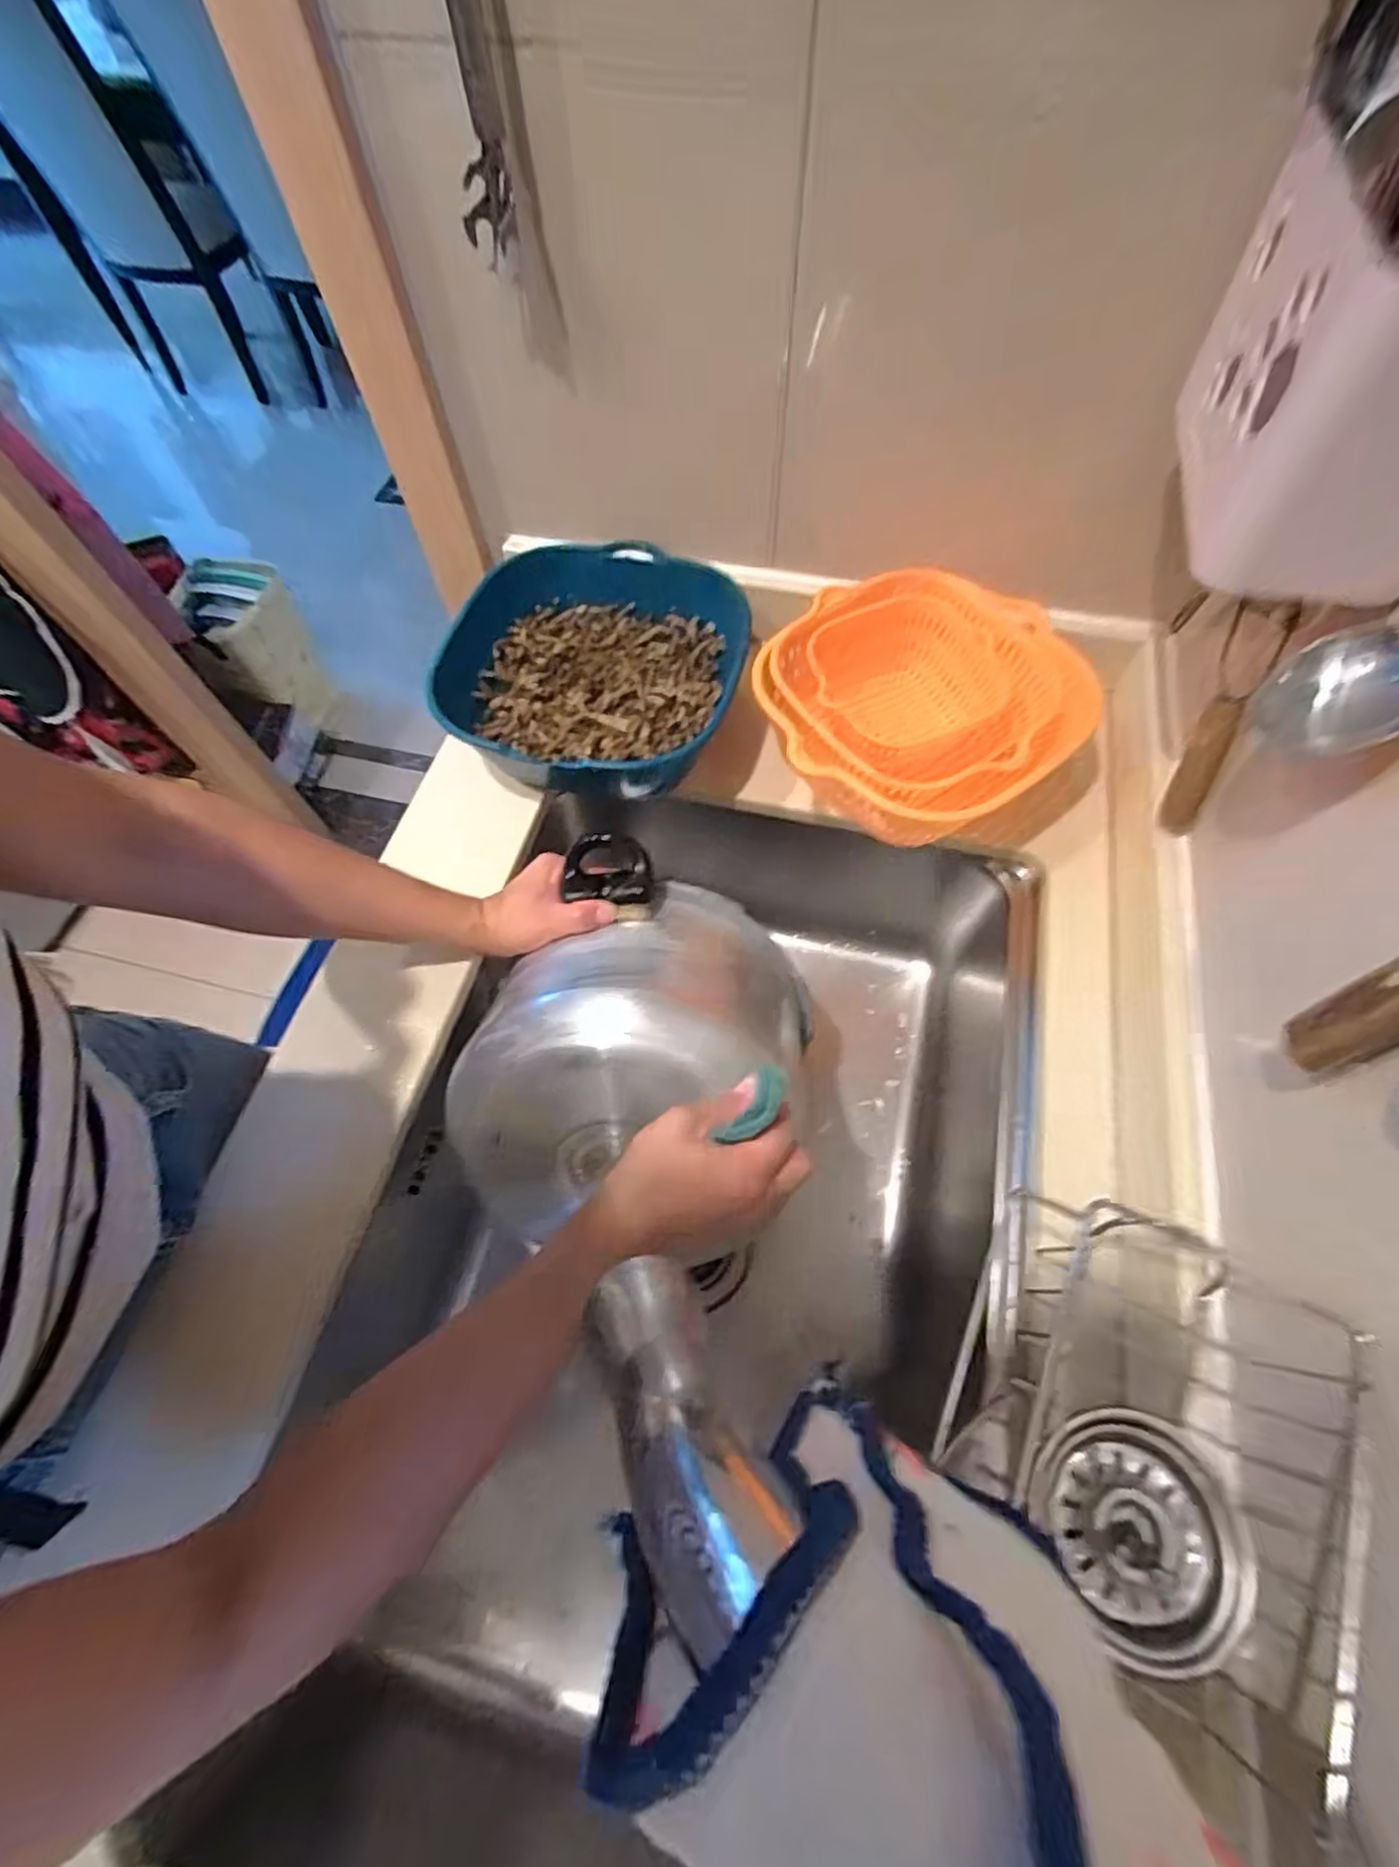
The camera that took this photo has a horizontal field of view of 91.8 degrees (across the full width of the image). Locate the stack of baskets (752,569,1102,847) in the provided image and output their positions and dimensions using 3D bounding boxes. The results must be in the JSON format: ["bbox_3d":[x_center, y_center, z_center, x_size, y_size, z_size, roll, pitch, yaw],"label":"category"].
[{"bbox_3d":[0.170,-0.177,0.545,0.231,0.095,0.240,26,67,15],"label":"stack of baskets"}]

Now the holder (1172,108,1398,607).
[{"bbox_3d":[0.303,-0.262,0.309,0.104,0.126,0.156,15,65,10],"label":"holder"}]

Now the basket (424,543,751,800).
[{"bbox_3d":[-0.092,-0.220,0.574,0.227,0.082,0.237,15,65,10],"label":"basket"}]

